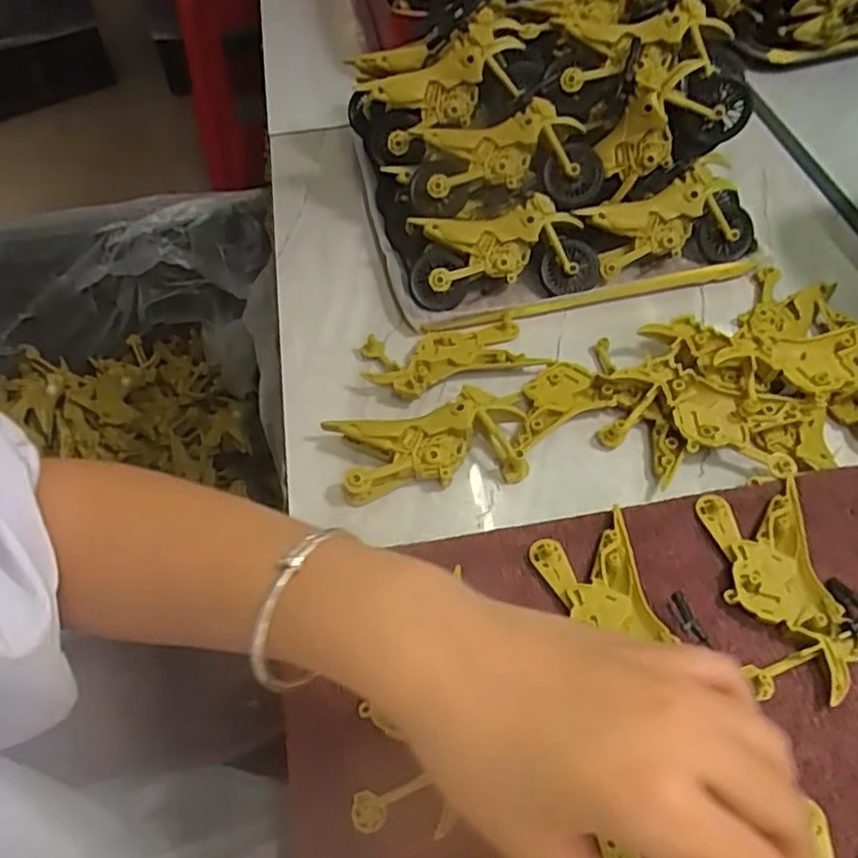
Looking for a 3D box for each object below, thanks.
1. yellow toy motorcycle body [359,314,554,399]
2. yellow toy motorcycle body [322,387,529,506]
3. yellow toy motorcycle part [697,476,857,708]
[{"bbox_3d":[0.014,-0.042,0.410,0.102,0.013,0.046,-10,54,-4],"label":"yellow toy motorcycle body"},{"bbox_3d":[0.000,0.008,0.366,0.099,0.024,0.045,-9,54,-3],"label":"yellow toy motorcycle body"},{"bbox_3d":[0.158,0.071,0.313,0.049,0.009,0.094,-3,54,1],"label":"yellow toy motorcycle part"}]

